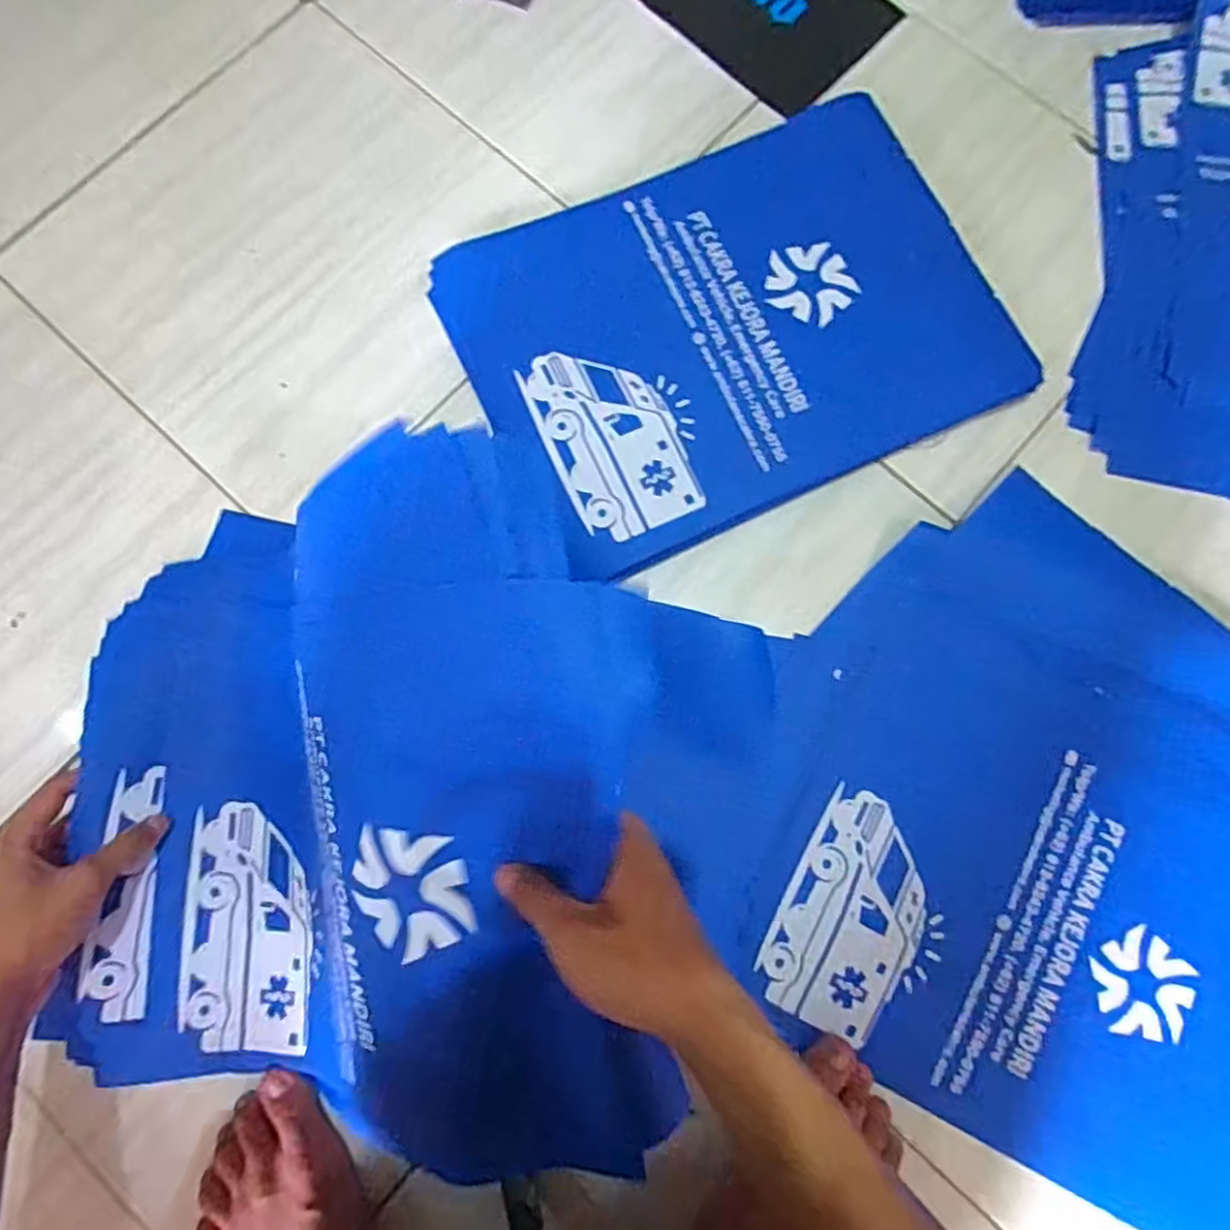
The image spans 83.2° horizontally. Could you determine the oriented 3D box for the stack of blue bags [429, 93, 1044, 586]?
[{"bbox_3d":[0.101,-0.246,0.597,0.432,0.036,0.316,-25,80,-5],"label":"stack of blue bags"}]

